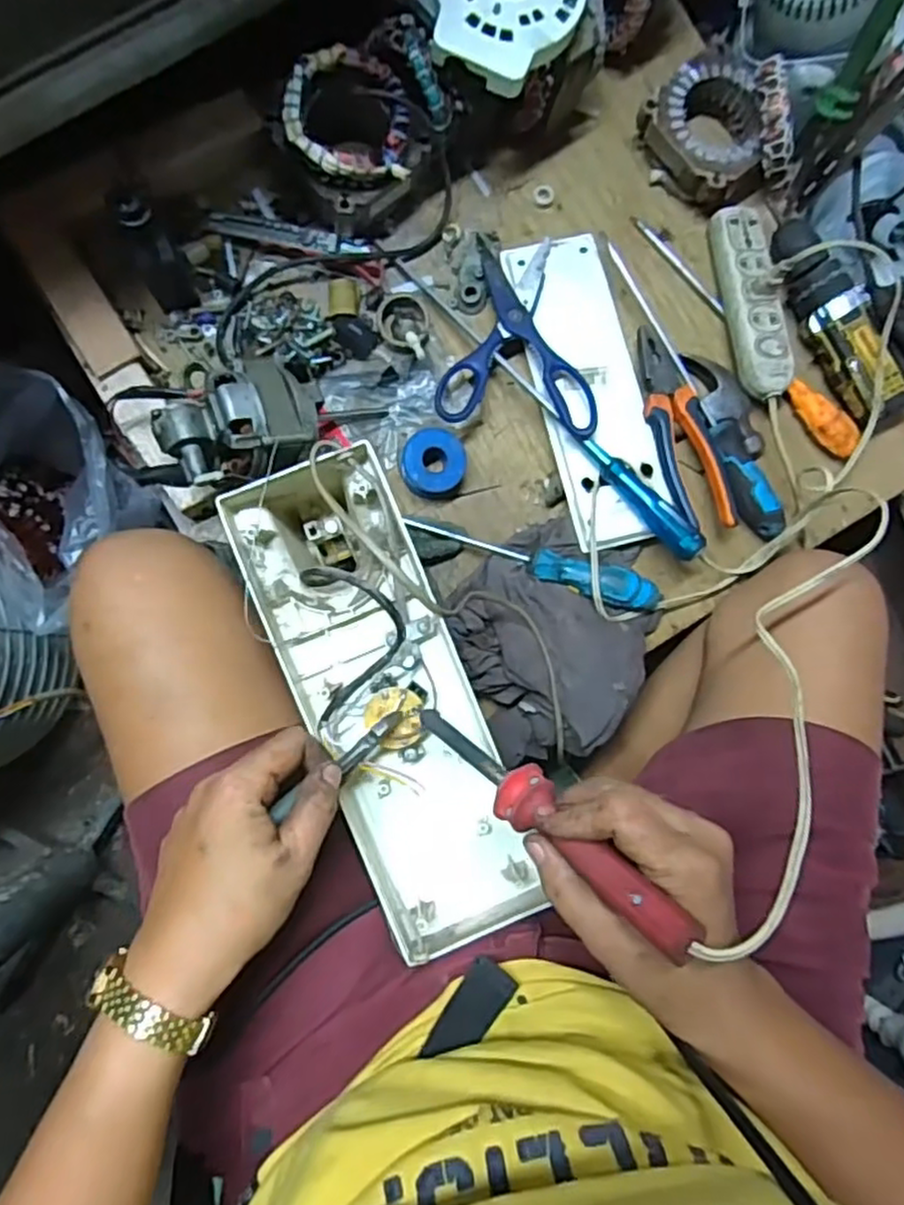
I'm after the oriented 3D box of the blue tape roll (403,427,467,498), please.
[{"bbox_3d":[-0.016,-0.119,0.596,0.054,0.026,0.056,0,87,-7],"label":"blue tape roll"}]

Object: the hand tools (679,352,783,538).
[{"bbox_3d":[0.261,-0.144,0.629,0.052,0.025,0.178,-20,89,-7],"label":"hand tools"}]

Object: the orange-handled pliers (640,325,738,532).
[{"bbox_3d":[0.205,-0.155,0.613,0.058,0.021,0.184,-16,89,-7],"label":"orange-handled pliers"}]

